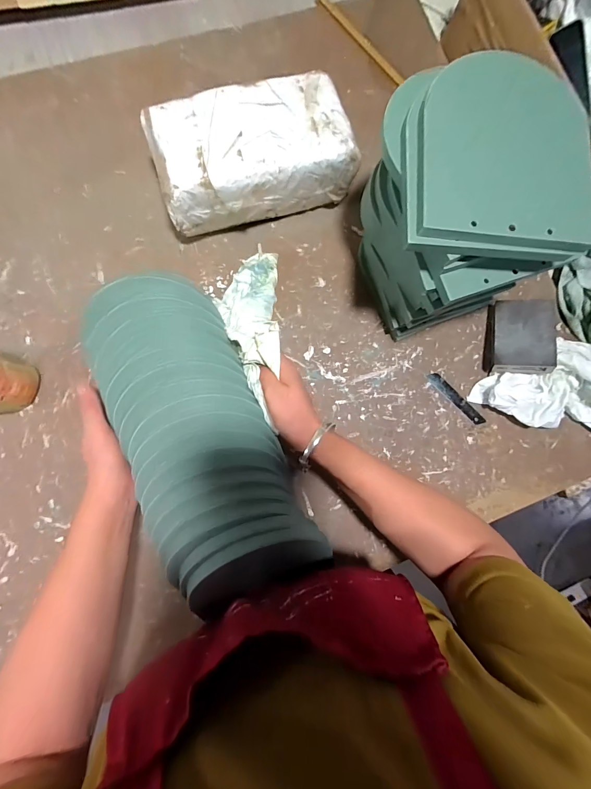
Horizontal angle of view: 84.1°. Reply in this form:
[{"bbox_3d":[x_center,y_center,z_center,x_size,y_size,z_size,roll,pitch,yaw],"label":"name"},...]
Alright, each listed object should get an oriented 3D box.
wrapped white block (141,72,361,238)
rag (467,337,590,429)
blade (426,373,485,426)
[{"bbox_3d":[-0.053,-0.293,0.423,0.243,0.111,0.115,-19,85,-6],"label":"wrapped white block"},{"bbox_3d":[0.358,-0.014,0.446,0.207,0.052,0.124,9,82,-3],"label":"rag"},{"bbox_3d":[0.223,0.007,0.458,0.017,0.004,0.096,-44,87,-8],"label":"blade"}]

